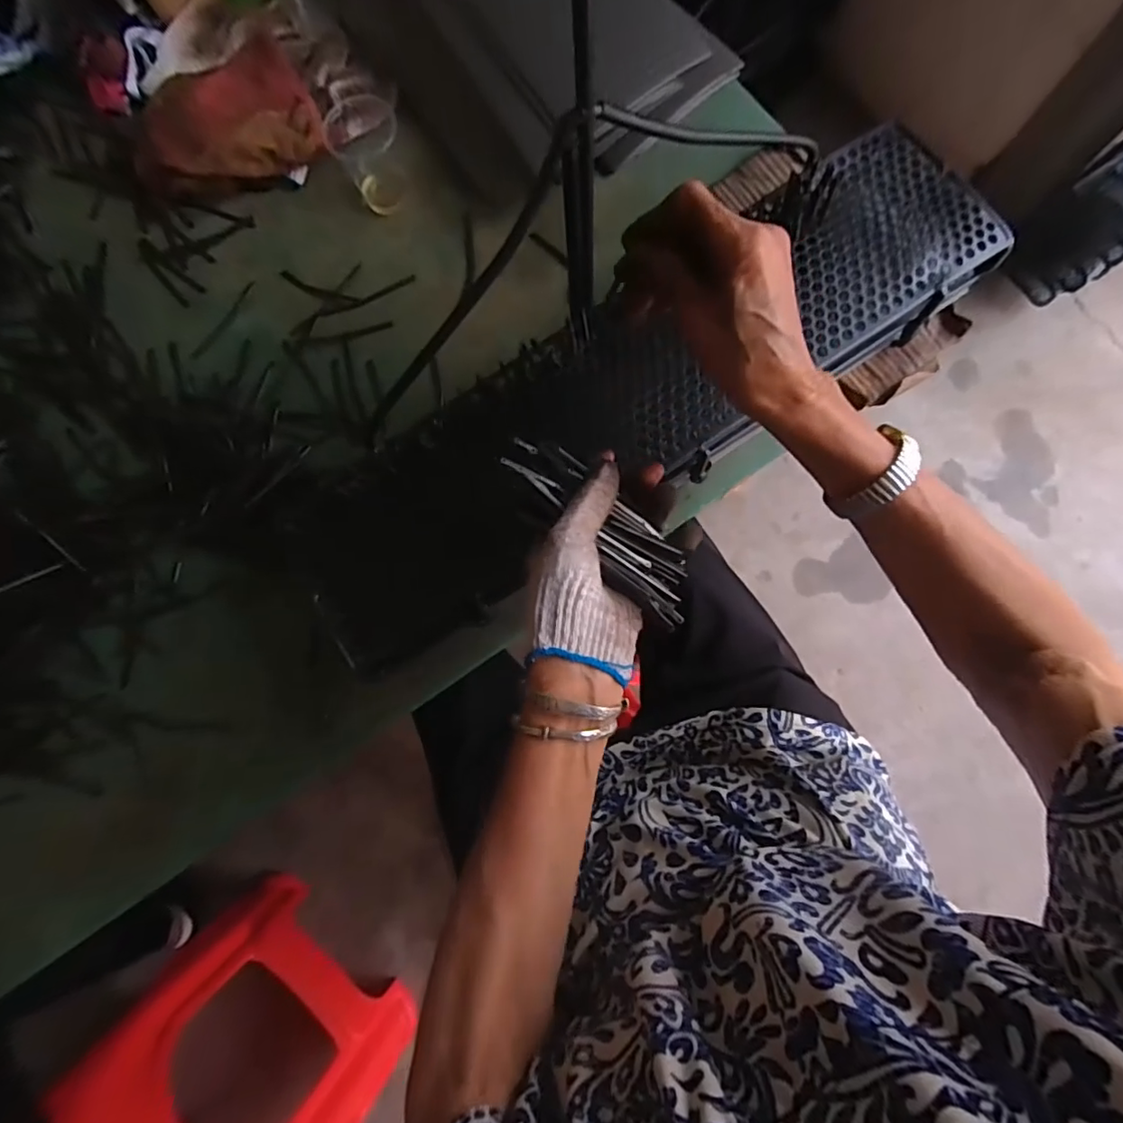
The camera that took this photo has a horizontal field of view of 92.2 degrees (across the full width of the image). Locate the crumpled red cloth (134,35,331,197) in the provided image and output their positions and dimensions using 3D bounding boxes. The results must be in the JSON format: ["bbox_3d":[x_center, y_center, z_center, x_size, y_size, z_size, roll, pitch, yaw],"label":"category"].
[{"bbox_3d":[-0.335,-0.438,0.545,0.192,0.052,0.115,-10,80,2],"label":"crumpled red cloth"}]

